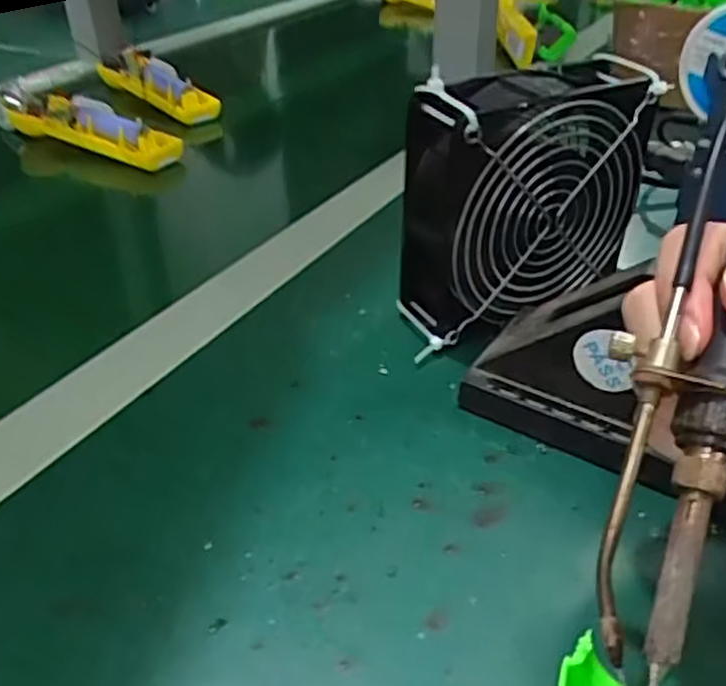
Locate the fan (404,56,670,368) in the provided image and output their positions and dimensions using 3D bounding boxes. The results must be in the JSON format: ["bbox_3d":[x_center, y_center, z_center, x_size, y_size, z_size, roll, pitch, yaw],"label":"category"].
[{"bbox_3d":[0.080,-0.069,0.362,0.121,0.124,0.051,-15,38,-19],"label":"fan"}]

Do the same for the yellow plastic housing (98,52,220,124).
[{"bbox_3d":[-0.211,-0.259,0.721,0.048,0.035,0.183,-27,44,-32],"label":"yellow plastic housing"}]

